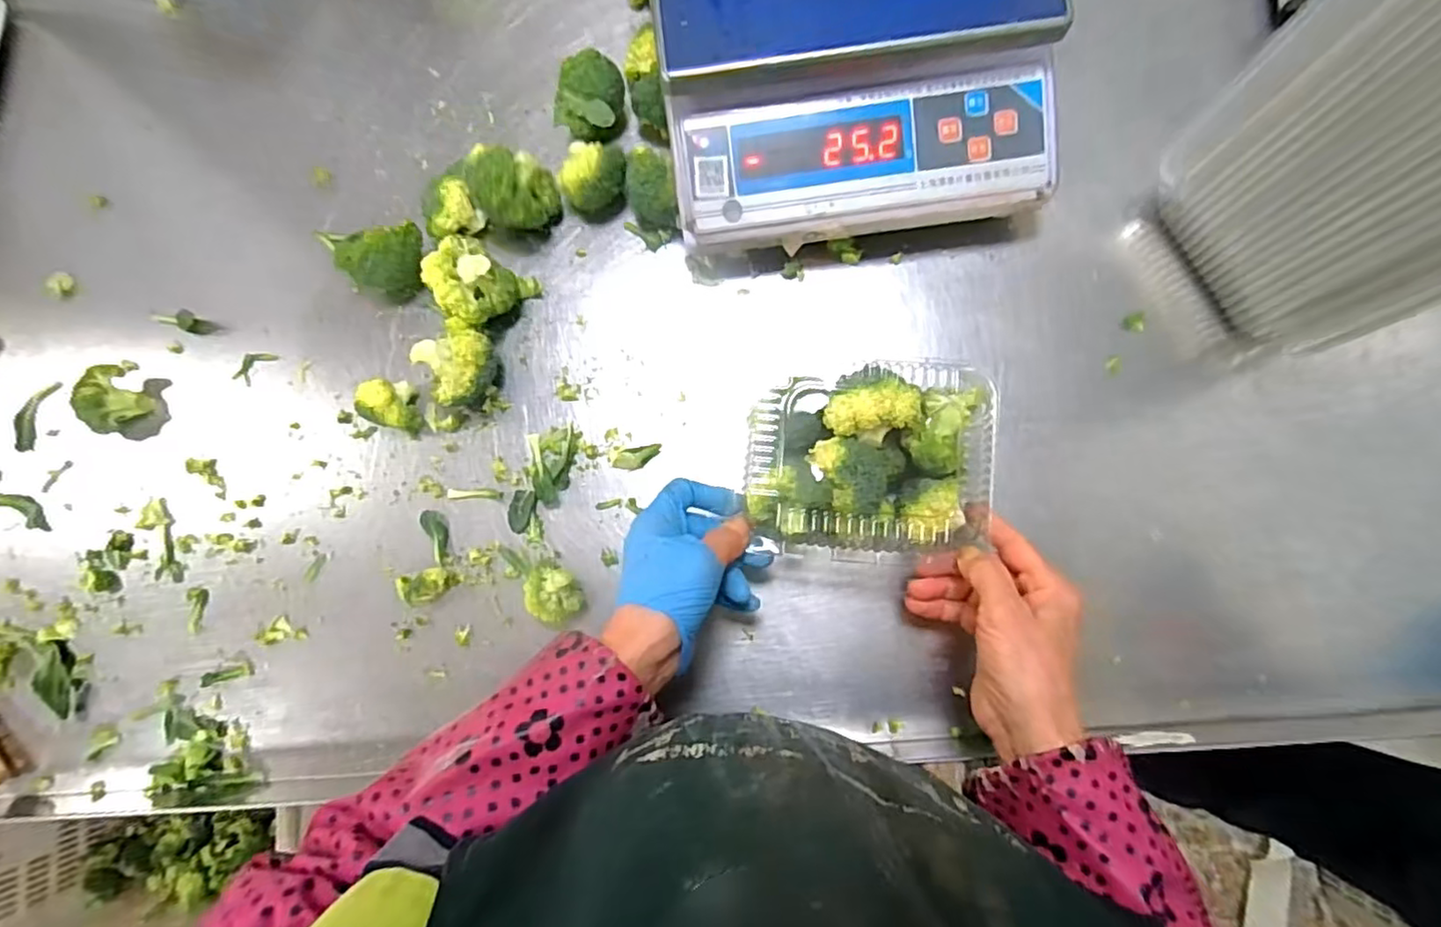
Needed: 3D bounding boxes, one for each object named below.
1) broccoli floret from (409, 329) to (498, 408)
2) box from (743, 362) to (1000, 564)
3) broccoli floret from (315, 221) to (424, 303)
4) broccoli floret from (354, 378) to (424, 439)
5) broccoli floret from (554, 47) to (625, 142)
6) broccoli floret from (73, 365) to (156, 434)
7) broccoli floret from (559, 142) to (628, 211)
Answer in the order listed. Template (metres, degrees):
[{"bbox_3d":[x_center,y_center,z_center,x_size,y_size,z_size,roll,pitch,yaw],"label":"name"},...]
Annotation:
[{"bbox_3d":[-0.200,-0.073,0.510,0.055,0.052,0.049,-30,82,-2],"label":"broccoli floret"},{"bbox_3d":[0.101,0.001,0.445,0.162,0.067,0.124,-2,82,2],"label":"box"},{"bbox_3d":[-0.264,-0.159,0.527,0.068,0.053,0.052,-16,82,0],"label":"broccoli floret"},{"bbox_3d":[-0.262,-0.049,0.518,0.045,0.038,0.041,21,83,5],"label":"broccoli floret"},{"bbox_3d":[-0.109,-0.299,0.543,0.062,0.049,0.059,0,82,2],"label":"broccoli floret"},{"bbox_3d":[-0.496,-0.054,0.531,0.044,0.033,0.048,-39,82,-4],"label":"broccoli floret"},{"bbox_3d":[-0.100,-0.228,0.529,0.049,0.056,0.037,7,82,3],"label":"broccoli floret"}]

